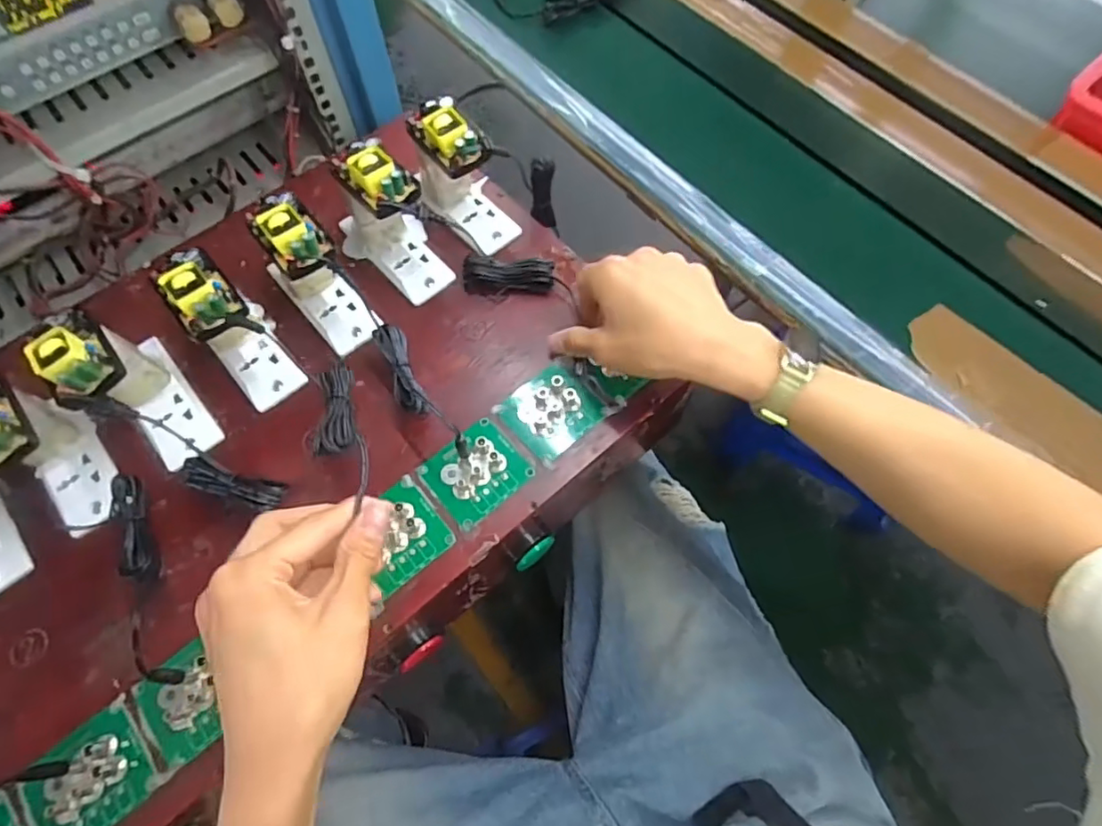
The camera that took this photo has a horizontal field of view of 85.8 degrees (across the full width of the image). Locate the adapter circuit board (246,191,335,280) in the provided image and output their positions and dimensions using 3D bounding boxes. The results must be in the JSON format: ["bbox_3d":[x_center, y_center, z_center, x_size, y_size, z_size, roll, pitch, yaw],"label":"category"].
[{"bbox_3d":[-0.183,-0.127,0.416,0.037,0.027,0.057,-35,70,-13],"label":"adapter circuit board"}]

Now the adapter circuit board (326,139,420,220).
[{"bbox_3d":[-0.132,-0.176,0.437,0.065,0.023,0.040,39,72,17],"label":"adapter circuit board"}]

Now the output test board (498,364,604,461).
[{"bbox_3d":[0.001,-0.004,0.452,0.064,0.014,0.060,-39,71,-15],"label":"output test board"}]

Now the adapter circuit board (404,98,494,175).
[{"bbox_3d":[-0.080,-0.214,0.458,0.037,0.025,0.067,-36,70,-14],"label":"adapter circuit board"}]

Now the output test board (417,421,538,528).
[{"bbox_3d":[-0.055,0.042,0.432,0.067,0.008,0.061,-39,71,-15],"label":"output test board"}]

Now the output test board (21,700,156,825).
[{"bbox_3d":[-0.277,0.221,0.354,0.066,0.009,0.058,-38,71,-14],"label":"output test board"}]

